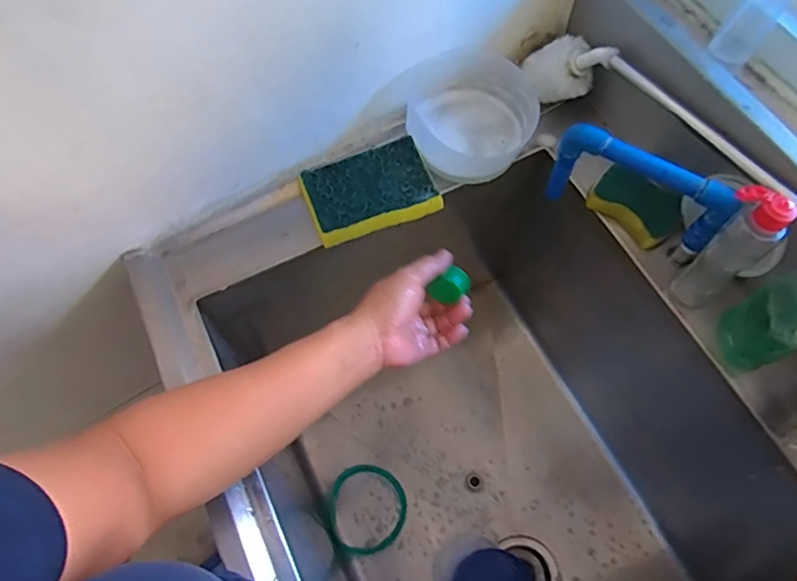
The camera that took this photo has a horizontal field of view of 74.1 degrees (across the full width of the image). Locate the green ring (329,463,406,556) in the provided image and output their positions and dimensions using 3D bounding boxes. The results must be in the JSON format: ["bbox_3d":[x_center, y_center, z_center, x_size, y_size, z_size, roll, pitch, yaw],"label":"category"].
[{"bbox_3d":[-0.053,0.344,0.831,0.125,0.021,0.131,1,69,-3],"label":"green ring"}]

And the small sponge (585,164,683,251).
[{"bbox_3d":[0.270,-0.099,0.600,0.058,0.034,0.098,-39,71,-15],"label":"small sponge"}]

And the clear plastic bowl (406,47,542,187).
[{"bbox_3d":[0.086,-0.217,0.646,0.149,0.053,0.155,0,66,1],"label":"clear plastic bowl"}]

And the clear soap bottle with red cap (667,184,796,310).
[{"bbox_3d":[0.317,-0.037,0.513,0.051,0.156,0.056,0,66,1],"label":"clear soap bottle with red cap"}]

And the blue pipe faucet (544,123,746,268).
[{"bbox_3d":[0.245,-0.099,0.553,0.173,0.114,0.029,36,72,15],"label":"blue pipe faucet"}]

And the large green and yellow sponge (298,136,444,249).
[{"bbox_3d":[-0.033,-0.116,0.612,0.143,0.027,0.096,-21,67,-8],"label":"large green and yellow sponge"}]

